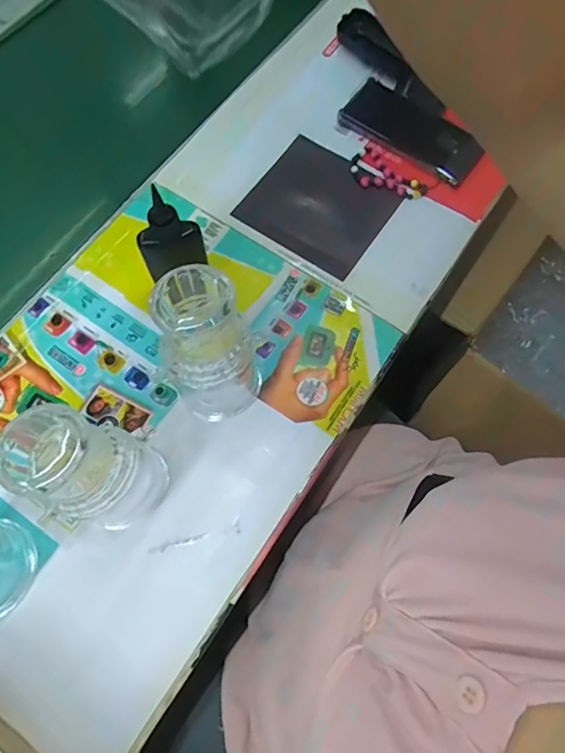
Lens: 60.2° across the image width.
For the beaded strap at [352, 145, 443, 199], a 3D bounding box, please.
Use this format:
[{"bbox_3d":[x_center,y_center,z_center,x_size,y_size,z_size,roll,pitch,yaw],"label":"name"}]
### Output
[{"bbox_3d":[0.126,-0.226,0.549,0.099,0.005,0.051,23,72,7],"label":"beaded strap"}]

